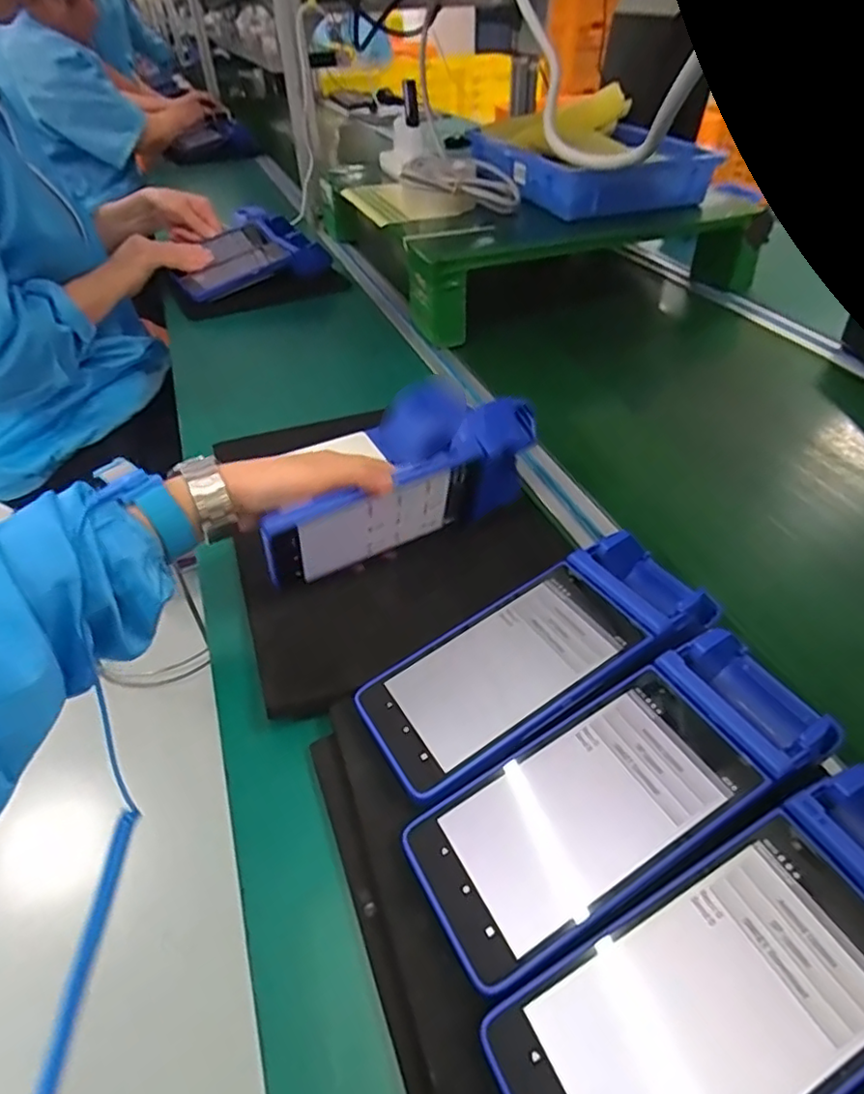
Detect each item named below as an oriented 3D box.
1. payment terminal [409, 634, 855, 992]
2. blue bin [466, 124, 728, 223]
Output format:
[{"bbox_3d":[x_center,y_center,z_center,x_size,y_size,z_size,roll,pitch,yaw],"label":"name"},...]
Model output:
[{"bbox_3d":[0.100,0.113,0.305,0.223,0.043,0.081,-21,46,-19],"label":"payment terminal"},{"bbox_3d":[0.214,-0.553,0.882,0.285,0.081,0.258,-13,44,-11],"label":"blue bin"}]

